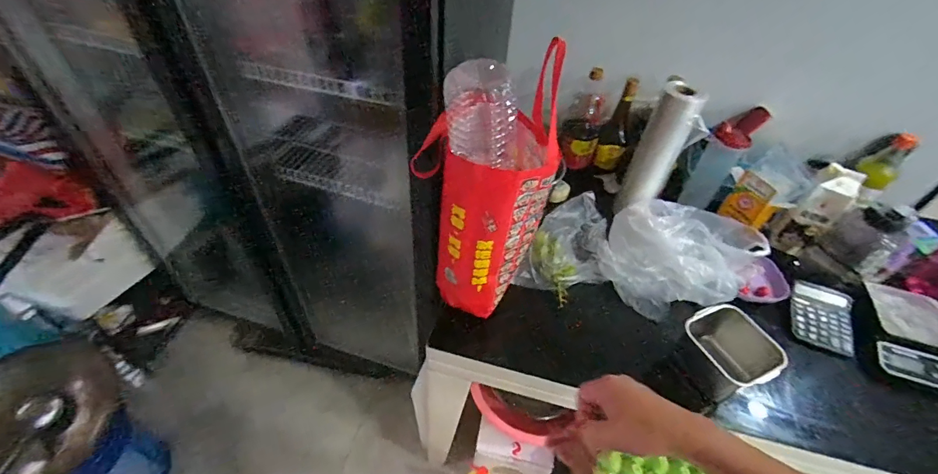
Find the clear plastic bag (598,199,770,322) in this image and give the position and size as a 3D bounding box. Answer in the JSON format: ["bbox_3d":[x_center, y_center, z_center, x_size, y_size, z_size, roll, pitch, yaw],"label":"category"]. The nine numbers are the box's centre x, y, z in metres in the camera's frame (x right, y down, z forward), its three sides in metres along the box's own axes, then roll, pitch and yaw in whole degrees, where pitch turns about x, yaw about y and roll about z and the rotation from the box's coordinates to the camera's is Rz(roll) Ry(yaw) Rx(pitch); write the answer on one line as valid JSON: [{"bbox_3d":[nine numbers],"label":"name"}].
[{"bbox_3d":[0.464,0.036,0.900,0.299,0.109,0.291,37,54,26],"label":"clear plastic bag"}]

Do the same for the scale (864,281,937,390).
[{"bbox_3d":[0.914,0.200,0.822,0.156,0.031,0.200,21,64,11],"label":"scale"}]

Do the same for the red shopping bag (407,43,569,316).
[{"bbox_3d":[0.031,-0.064,0.697,0.178,0.461,0.141,-25,54,-27],"label":"red shopping bag"}]

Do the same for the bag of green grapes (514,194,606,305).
[{"bbox_3d":[0.236,0.019,0.921,0.164,0.090,0.260,25,49,17],"label":"bag of green grapes"}]

